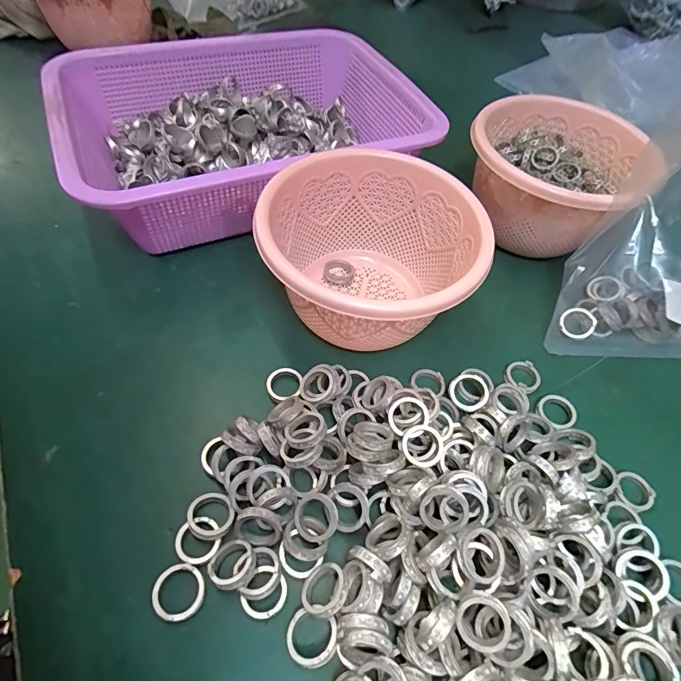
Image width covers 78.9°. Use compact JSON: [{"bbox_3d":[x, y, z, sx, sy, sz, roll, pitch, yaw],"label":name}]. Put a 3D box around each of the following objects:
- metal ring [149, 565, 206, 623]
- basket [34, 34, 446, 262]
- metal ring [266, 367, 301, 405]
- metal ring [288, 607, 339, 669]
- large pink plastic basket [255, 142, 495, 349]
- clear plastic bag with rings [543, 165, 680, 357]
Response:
[{"bbox_3d":[-0.084,0.130,0.214,0.026,0.004,0.025,2,56,-2],"label":"metal ring"},{"bbox_3d":[-0.081,-0.194,0.387,0.300,0.087,0.232,-20,60,-16],"label":"basket"},{"bbox_3d":[-0.039,0.030,0.286,0.025,0.008,0.024,2,56,-2],"label":"metal ring"},{"bbox_3d":[-0.014,0.146,0.204,0.026,0.011,0.025,-19,44,-3],"label":"metal ring"},{"bbox_3d":[0.022,-0.055,0.299,0.137,0.086,0.145,2,56,-2],"label":"large pink plastic basket"},{"bbox_3d":[0.236,-0.059,0.298,0.136,0.123,0.087,2,56,-3],"label":"clear plastic bag with rings"}]

